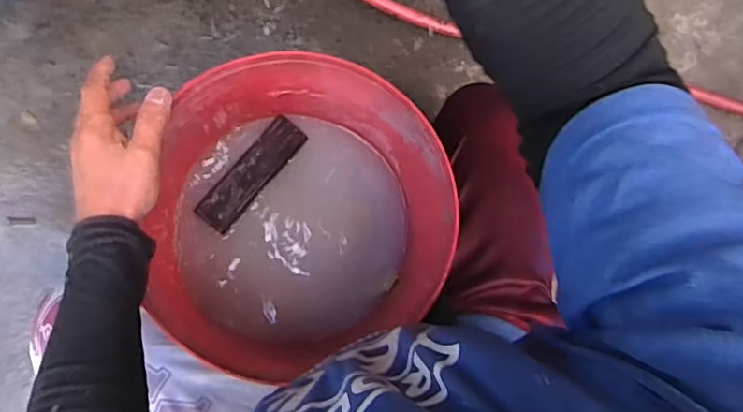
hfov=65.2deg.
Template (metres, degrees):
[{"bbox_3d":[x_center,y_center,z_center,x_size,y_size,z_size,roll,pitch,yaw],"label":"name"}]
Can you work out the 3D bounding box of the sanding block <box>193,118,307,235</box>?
[{"bbox_3d":[-0.144,-0.040,0.704,0.045,0.013,0.157,40,80,-1],"label":"sanding block"}]

